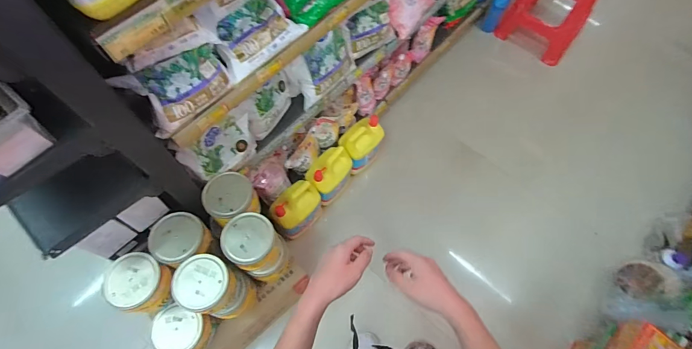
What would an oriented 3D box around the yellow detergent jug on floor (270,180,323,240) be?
[{"bbox_3d":[-0.203,0.143,1.429,0.136,0.215,0.197,38,70,15],"label":"yellow detergent jug on floor"}]

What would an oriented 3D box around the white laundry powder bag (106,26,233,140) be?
[{"bbox_3d":[-0.375,-0.218,0.804,0.223,0.135,0.111,-33,70,-15],"label":"white laundry powder bag"}]

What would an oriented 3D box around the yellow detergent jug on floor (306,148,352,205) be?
[{"bbox_3d":[-0.075,-0.002,1.485,0.134,0.204,0.196,36,69,14],"label":"yellow detergent jug on floor"}]

